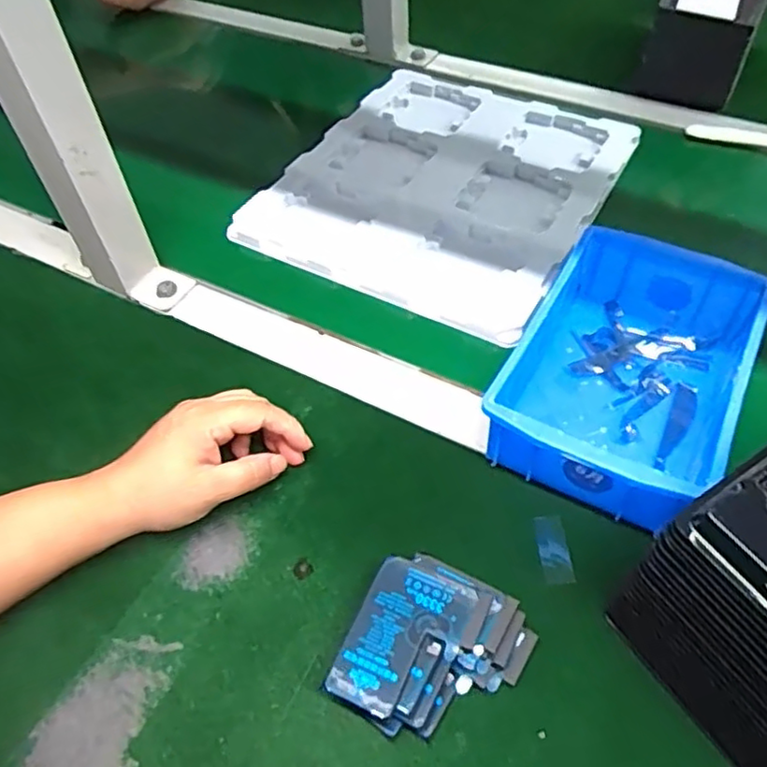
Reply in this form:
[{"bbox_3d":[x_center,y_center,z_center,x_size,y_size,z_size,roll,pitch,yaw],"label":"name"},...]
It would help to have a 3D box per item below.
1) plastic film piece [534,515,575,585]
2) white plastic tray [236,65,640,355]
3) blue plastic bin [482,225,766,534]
[{"bbox_3d":[0.102,0.099,0.386,0.018,0.004,0.041,0,54,-6],"label":"plastic film piece"},{"bbox_3d":[0.058,-0.191,0.602,0.274,0.015,0.316,23,57,21],"label":"white plastic tray"},{"bbox_3d":[0.160,-0.014,0.424,0.130,0.061,0.200,24,57,20],"label":"blue plastic bin"}]

